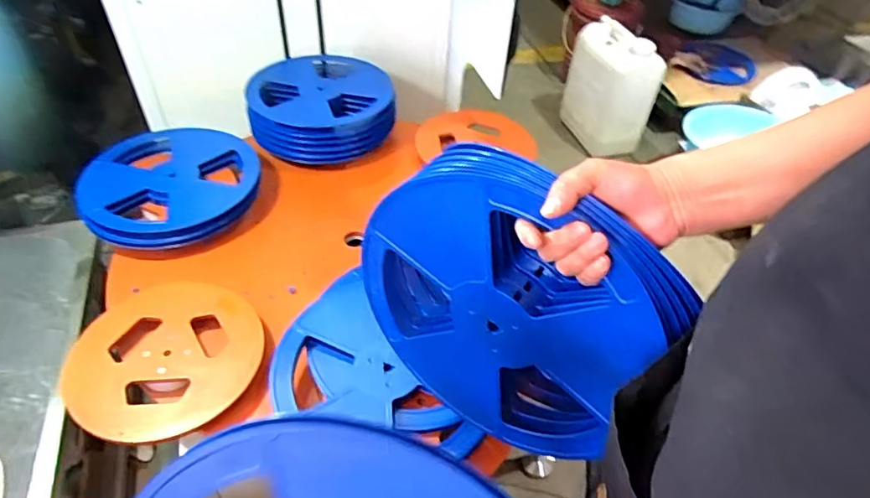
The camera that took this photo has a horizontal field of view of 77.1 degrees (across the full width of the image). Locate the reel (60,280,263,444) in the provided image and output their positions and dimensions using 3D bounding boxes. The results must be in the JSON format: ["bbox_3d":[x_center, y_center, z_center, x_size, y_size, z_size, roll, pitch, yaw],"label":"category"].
[{"bbox_3d":[-0.399,0.157,0.819,0.263,0.030,0.250,3,45,-3],"label":"reel"}]

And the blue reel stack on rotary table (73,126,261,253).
[{"bbox_3d":[-0.513,-0.137,1.074,0.320,0.052,0.316,-12,48,-18],"label":"blue reel stack on rotary table"}]

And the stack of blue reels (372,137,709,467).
[{"bbox_3d":[0.064,0.055,0.537,0.292,0.311,0.085,34,51,25],"label":"stack of blue reels"}]

